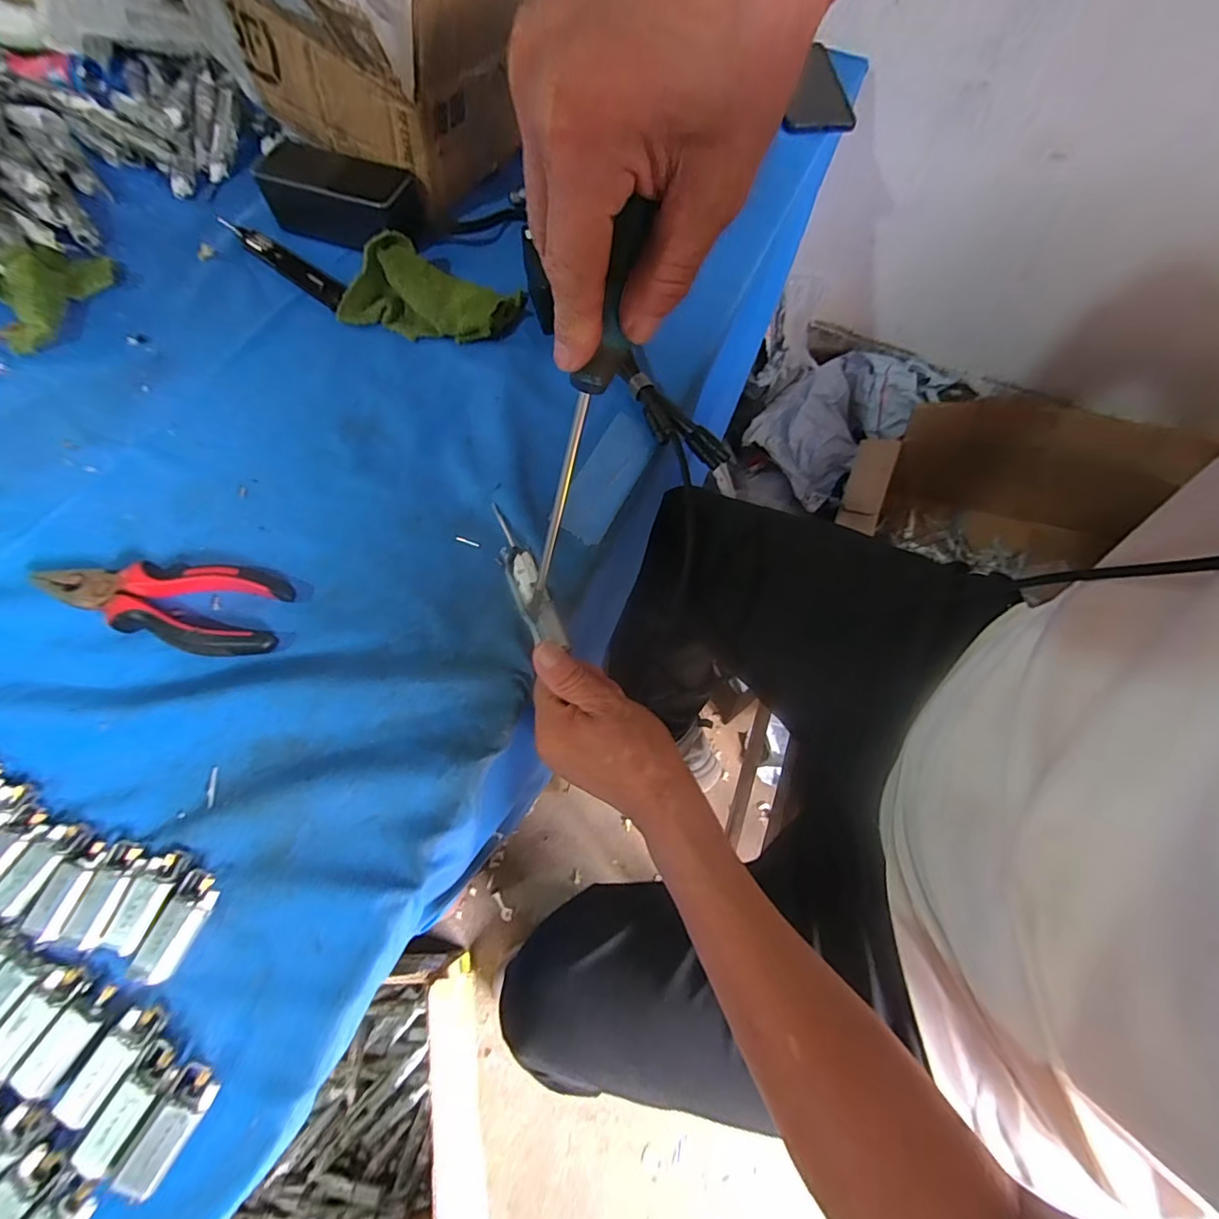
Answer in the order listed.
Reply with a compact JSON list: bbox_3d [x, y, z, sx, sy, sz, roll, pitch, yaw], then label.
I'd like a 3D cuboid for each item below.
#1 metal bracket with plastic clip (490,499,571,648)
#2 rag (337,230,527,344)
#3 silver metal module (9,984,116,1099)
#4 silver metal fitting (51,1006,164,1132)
[{"bbox_3d":[-0.058,-0.024,0.348,0.021,0.009,0.111,-23,69,-11],"label":"metal bracket with plastic clip"},{"bbox_3d":[-0.145,-0.249,0.438,0.135,0.021,0.076,27,97,4],"label":"rag"},{"bbox_3d":[-0.254,0.202,0.250,0.019,0.004,0.043,29,69,10],"label":"silver metal module"},{"bbox_3d":[-0.231,0.211,0.246,0.019,0.008,0.048,29,69,11],"label":"silver metal fitting"}]

